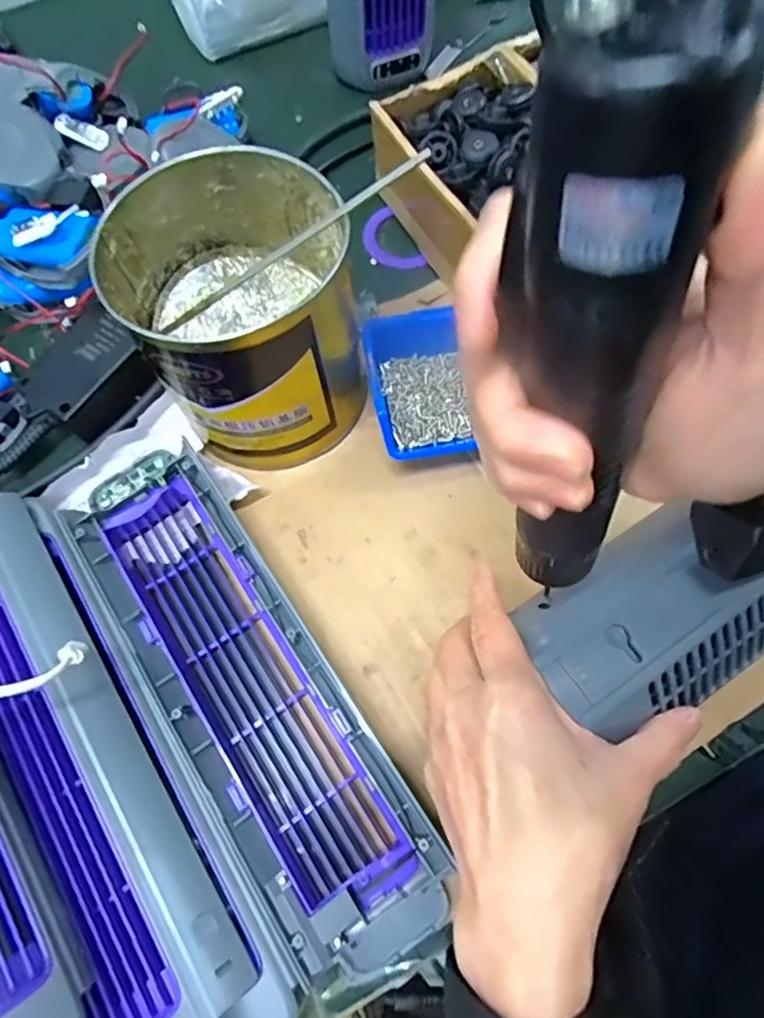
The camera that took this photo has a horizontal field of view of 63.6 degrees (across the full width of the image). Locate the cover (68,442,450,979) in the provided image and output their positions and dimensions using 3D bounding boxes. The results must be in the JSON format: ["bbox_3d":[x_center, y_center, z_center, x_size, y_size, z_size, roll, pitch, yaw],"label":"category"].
[{"bbox_3d":[-0.072,0.089,0.323,0.082,0.028,0.290,-33,72,-11],"label":"cover"}]

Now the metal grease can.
[{"bbox_3d":[-0.076,-0.105,0.346,0.120,0.114,0.124,-15,69,-5],"label":"metal grease can"}]

